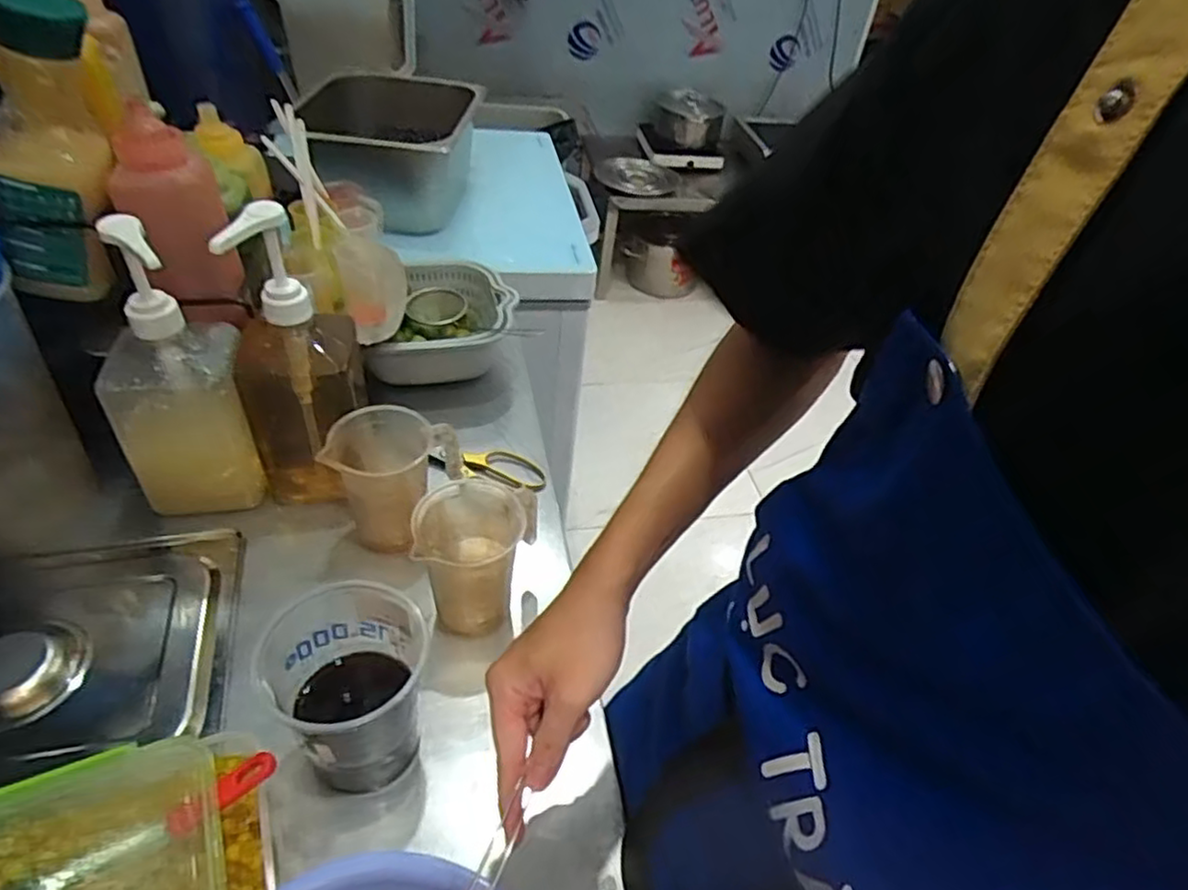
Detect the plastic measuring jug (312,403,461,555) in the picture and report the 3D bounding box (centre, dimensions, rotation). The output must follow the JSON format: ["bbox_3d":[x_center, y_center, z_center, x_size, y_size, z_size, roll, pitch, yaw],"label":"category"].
[{"bbox_3d":[-0.195,0.039,0.687,0.115,0.128,0.088,-1,43,-9],"label":"plastic measuring jug"}]

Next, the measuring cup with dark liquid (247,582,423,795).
[{"bbox_3d":[-0.182,0.182,0.534,0.102,0.134,0.105,4,42,-4],"label":"measuring cup with dark liquid"}]

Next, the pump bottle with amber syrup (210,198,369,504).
[{"bbox_3d":[-0.287,-0.081,0.681,0.109,0.297,0.100,-3,43,-11],"label":"pump bottle with amber syrup"}]

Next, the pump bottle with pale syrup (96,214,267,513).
[{"bbox_3d":[-0.394,-0.067,0.657,0.110,0.287,0.097,-7,44,-16],"label":"pump bottle with pale syrup"}]

